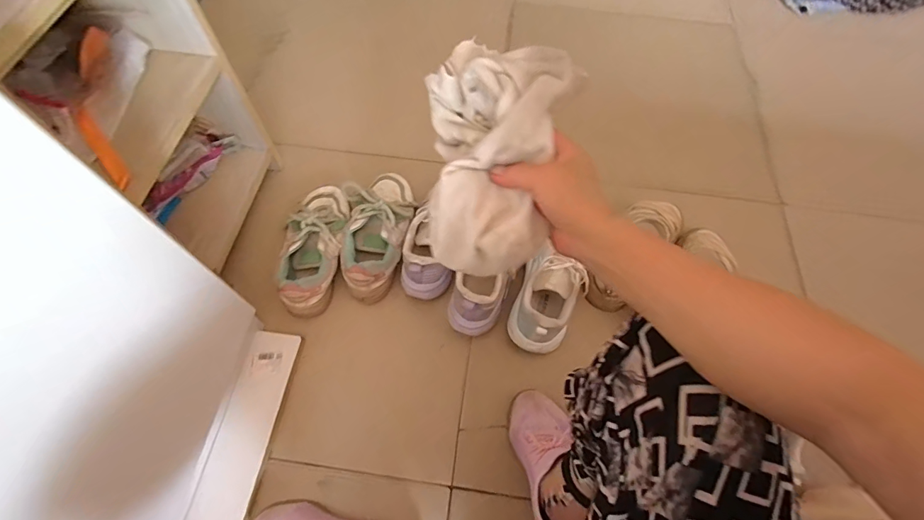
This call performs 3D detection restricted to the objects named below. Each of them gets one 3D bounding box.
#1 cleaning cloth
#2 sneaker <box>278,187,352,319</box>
[{"bbox_3d":[0.022,-0.101,0.360,0.125,0.073,0.201,14,69,7],"label":"cleaning cloth"},{"bbox_3d":[-0.260,-0.031,0.748,0.106,0.080,0.248,1,65,3],"label":"sneaker"}]

